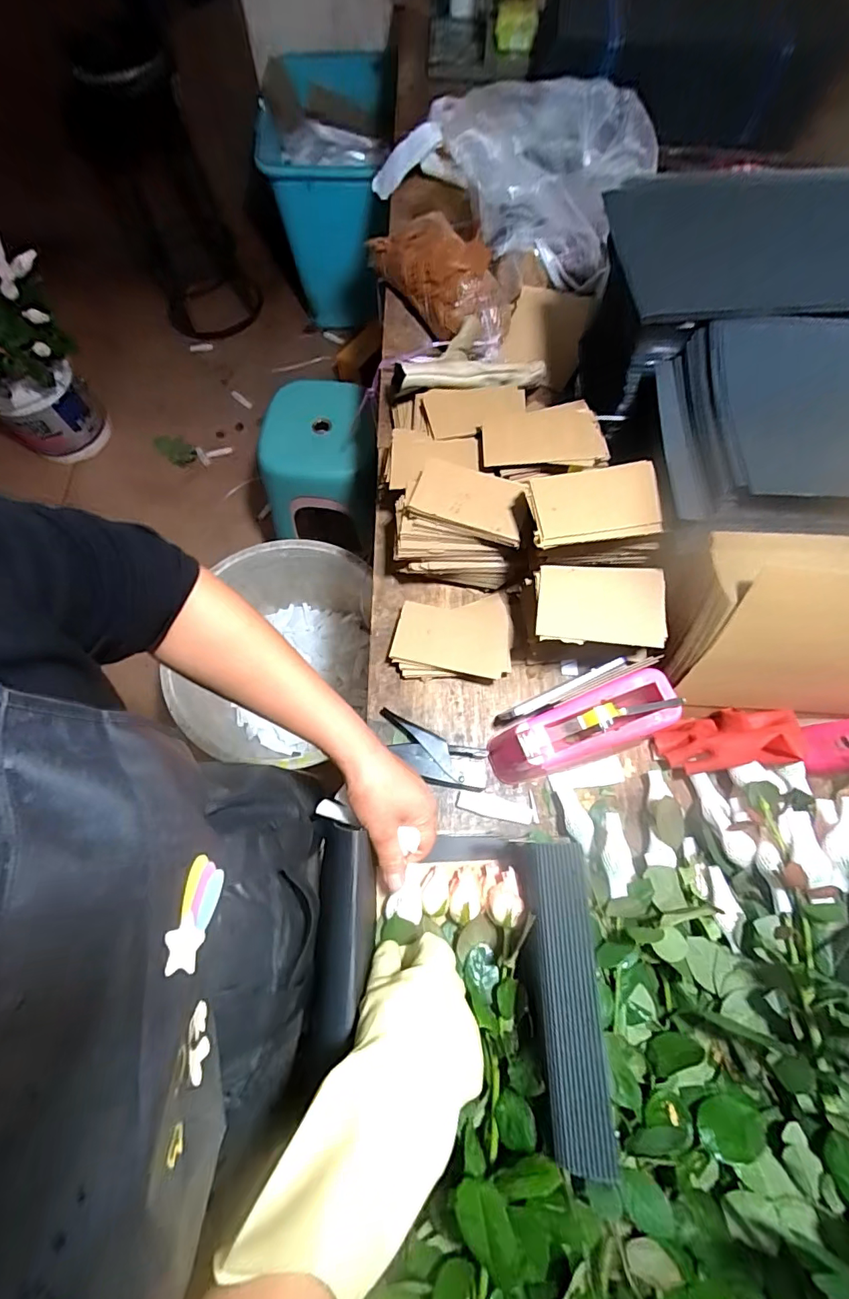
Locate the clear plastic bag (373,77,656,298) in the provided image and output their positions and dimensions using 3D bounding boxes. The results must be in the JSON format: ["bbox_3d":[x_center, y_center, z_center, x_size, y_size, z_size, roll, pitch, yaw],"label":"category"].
[{"bbox_3d":[0.130,-0.802,0.803,0.525,0.188,0.224,38,74,12],"label":"clear plastic bag"}]

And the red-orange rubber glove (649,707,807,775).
[{"bbox_3d":[0.363,0.106,0.581,0.160,0.058,0.070,-12,70,17],"label":"red-orange rubber glove"}]

